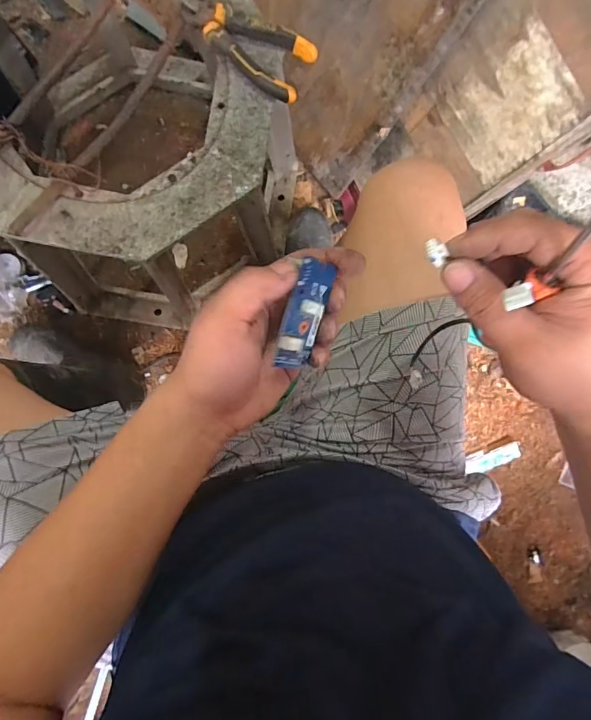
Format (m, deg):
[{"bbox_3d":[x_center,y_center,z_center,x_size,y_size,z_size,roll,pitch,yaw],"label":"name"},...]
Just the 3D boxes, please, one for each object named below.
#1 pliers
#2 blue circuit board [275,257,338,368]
[{"bbox_3d":[-0.052,-0.361,0.489,0.144,0.021,0.068,29,85,-7],"label":"pliers"},{"bbox_3d":[0.008,-0.027,0.258,0.031,0.008,0.064,9,101,-51],"label":"blue circuit board"}]

